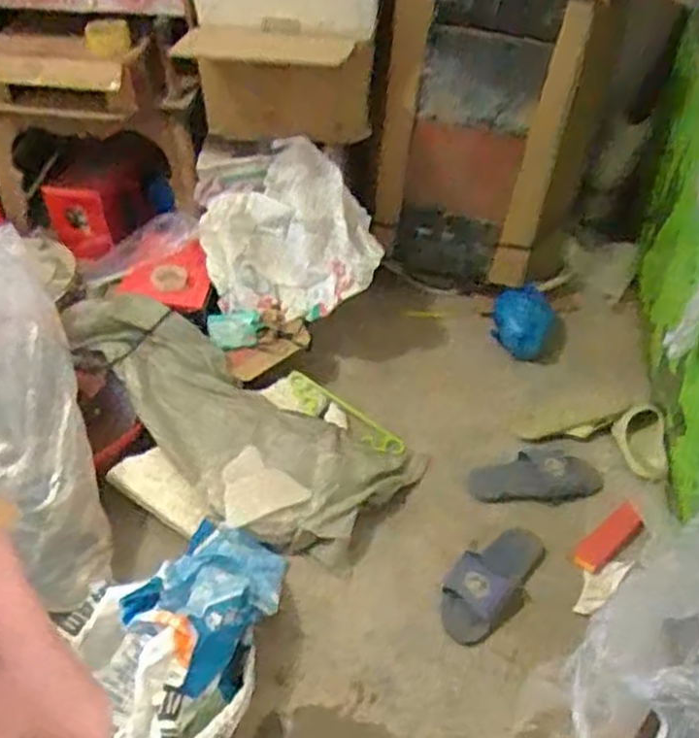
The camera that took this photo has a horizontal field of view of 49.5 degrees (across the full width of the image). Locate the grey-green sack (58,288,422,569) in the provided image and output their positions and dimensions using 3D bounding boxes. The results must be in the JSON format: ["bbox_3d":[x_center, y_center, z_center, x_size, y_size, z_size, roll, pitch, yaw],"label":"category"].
[{"bbox_3d":[-0.266,0.080,1.630,0.822,0.119,0.394,35,54,12],"label":"grey-green sack"}]

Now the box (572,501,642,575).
[{"bbox_3d":[0.513,0.335,1.500,0.191,0.030,0.062,-34,55,-29],"label":"box"}]

